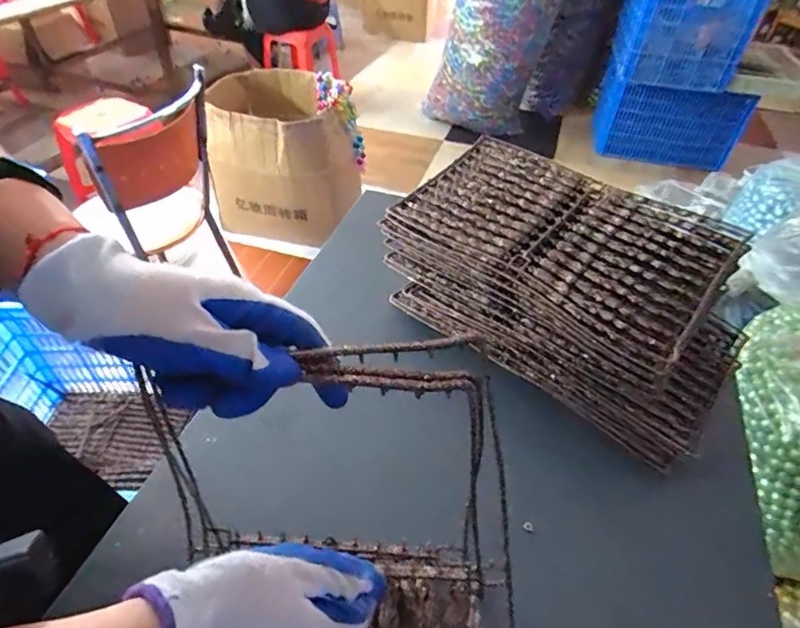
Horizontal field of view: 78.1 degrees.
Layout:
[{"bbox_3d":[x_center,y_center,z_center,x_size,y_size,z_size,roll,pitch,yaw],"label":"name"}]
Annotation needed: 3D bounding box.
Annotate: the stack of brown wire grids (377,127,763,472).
[{"bbox_3d":[0.203,-0.043,0.609,0.407,0.152,0.234,35,53,28],"label":"stack of brown wire grids"}]

